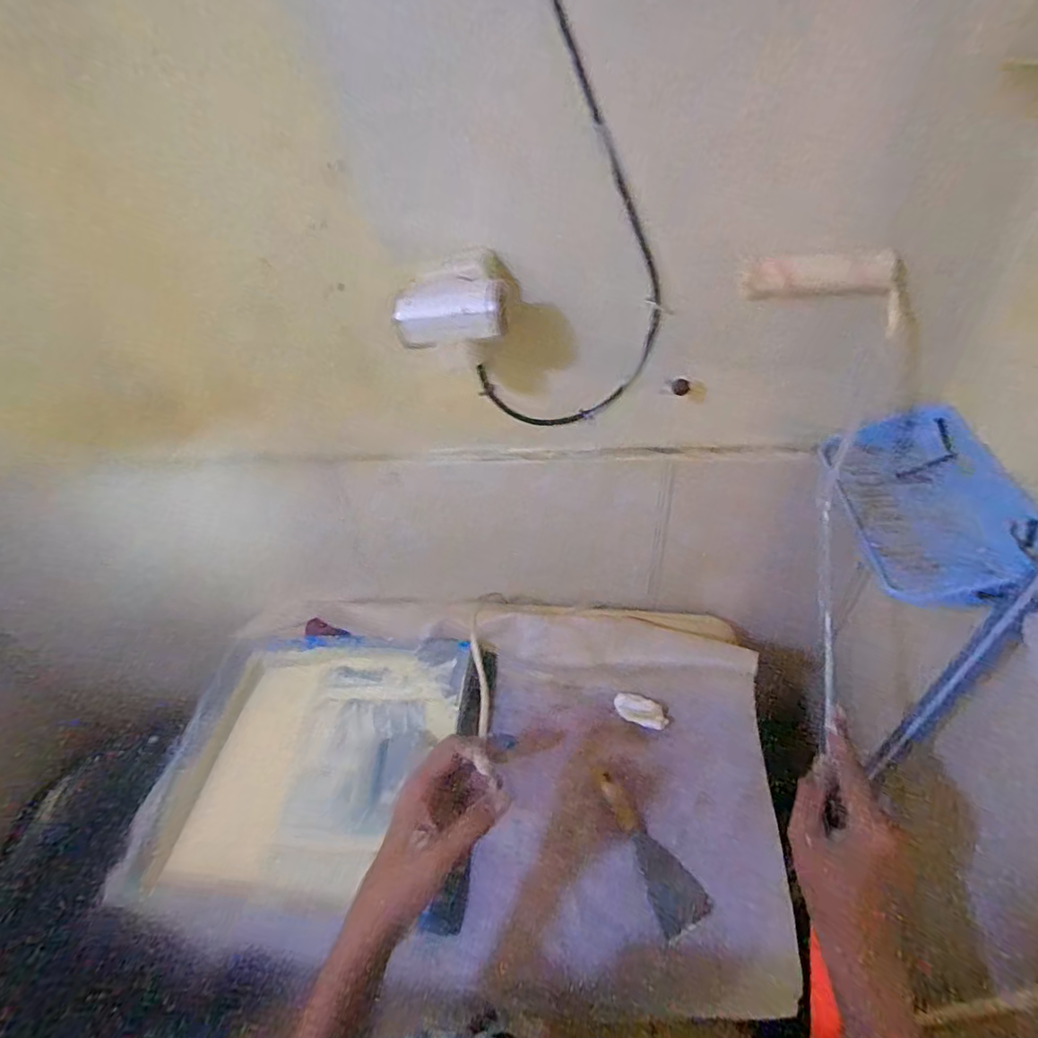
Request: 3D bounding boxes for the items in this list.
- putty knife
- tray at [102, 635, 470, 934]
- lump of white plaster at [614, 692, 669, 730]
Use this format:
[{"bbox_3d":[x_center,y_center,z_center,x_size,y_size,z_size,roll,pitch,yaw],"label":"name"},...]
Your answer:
[{"bbox_3d":[0.139,0.339,0.572,0.050,0.027,0.155,-19,45,-12],"label":"putty knife"},{"bbox_3d":[-0.228,0.278,0.625,0.337,0.056,0.297,0,45,8],"label":"tray"},{"bbox_3d":[0.143,0.225,0.637,0.062,0.007,0.031,12,69,25],"label":"lump of white plaster"}]

